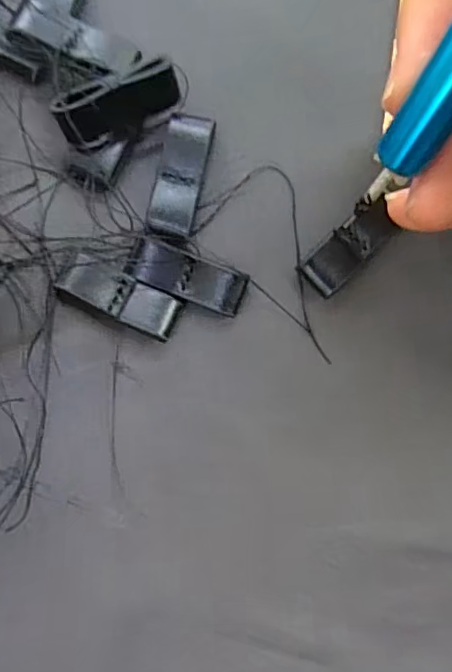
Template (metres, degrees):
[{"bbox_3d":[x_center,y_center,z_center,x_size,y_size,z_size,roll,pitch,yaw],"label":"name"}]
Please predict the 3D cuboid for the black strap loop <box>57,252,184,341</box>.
[{"bbox_3d":[-0.025,-0.009,0.134,0.028,0.006,0.011,25,91,1],"label":"black strap loop"}]

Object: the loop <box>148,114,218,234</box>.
[{"bbox_3d":[-0.011,-0.038,0.136,0.011,0.006,0.028,13,90,1],"label":"loop"}]

